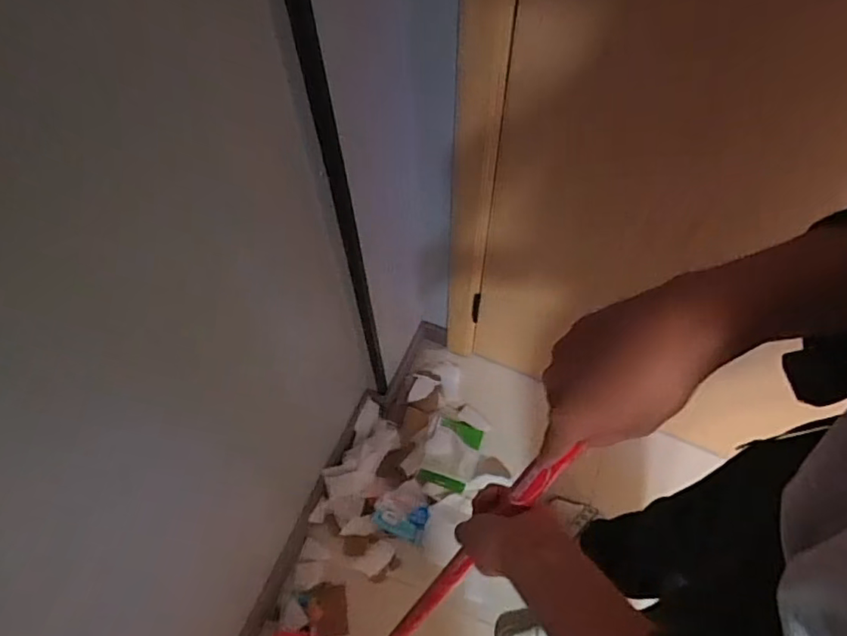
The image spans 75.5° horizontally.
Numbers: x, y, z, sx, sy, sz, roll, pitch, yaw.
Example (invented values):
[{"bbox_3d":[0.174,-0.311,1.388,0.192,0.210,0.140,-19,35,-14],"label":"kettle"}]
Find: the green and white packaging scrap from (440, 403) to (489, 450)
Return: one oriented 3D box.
[{"bbox_3d":[0.110,0.265,1.368,0.113,0.014,0.086,35,66,20],"label":"green and white packaging scrap"}]

